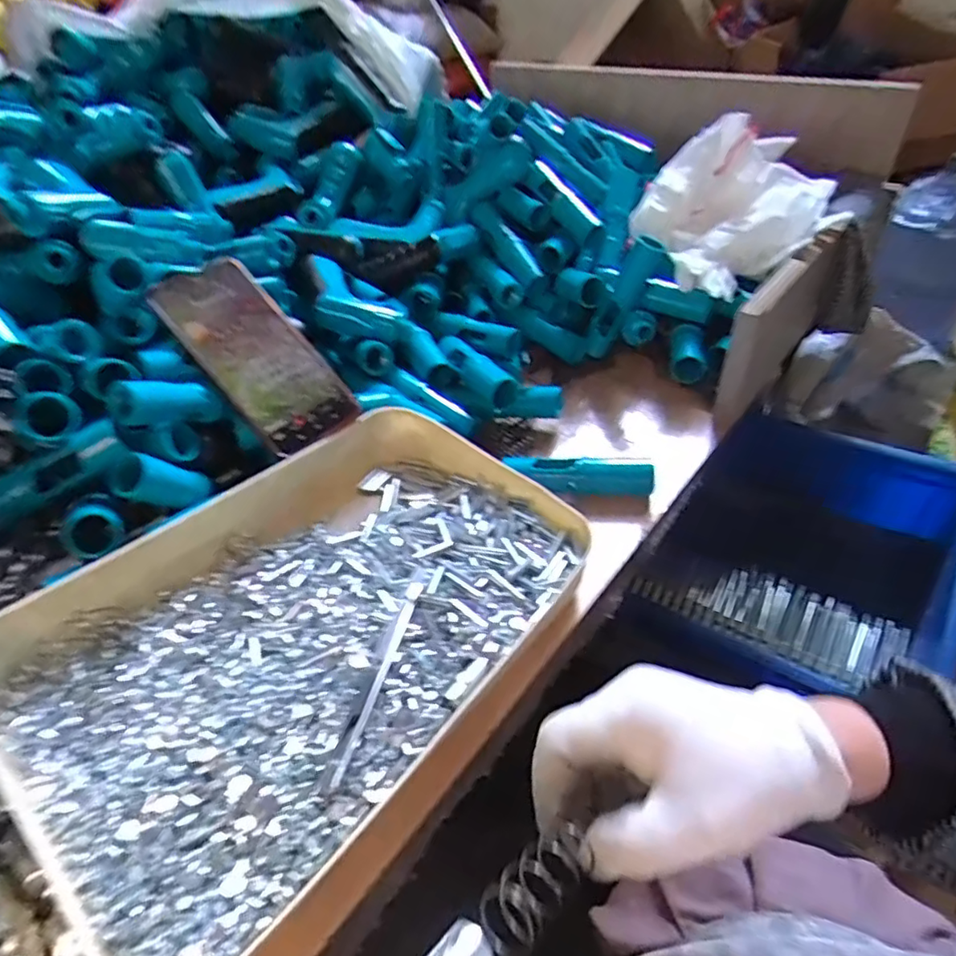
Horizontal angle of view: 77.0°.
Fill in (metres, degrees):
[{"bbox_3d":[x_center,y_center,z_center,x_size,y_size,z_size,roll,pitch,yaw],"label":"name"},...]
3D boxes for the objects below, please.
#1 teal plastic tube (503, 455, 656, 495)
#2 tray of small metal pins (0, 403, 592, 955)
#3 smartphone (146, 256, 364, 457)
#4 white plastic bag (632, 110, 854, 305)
[{"bbox_3d":[0.082,-0.004,0.484,0.114,0.021,0.025,2,42,8],"label":"teal plastic tube"},{"bbox_3d":[-0.102,0.077,0.369,0.243,0.054,0.331,26,50,31],"label":"tray of small metal pins"},{"bbox_3d":[-0.168,-0.096,0.456,0.078,0.008,0.165,-40,87,-29],"label":"smartphone"},{"bbox_3d":[0.260,-0.271,0.594,0.208,0.109,0.141,-24,45,-20],"label":"white plastic bag"}]

